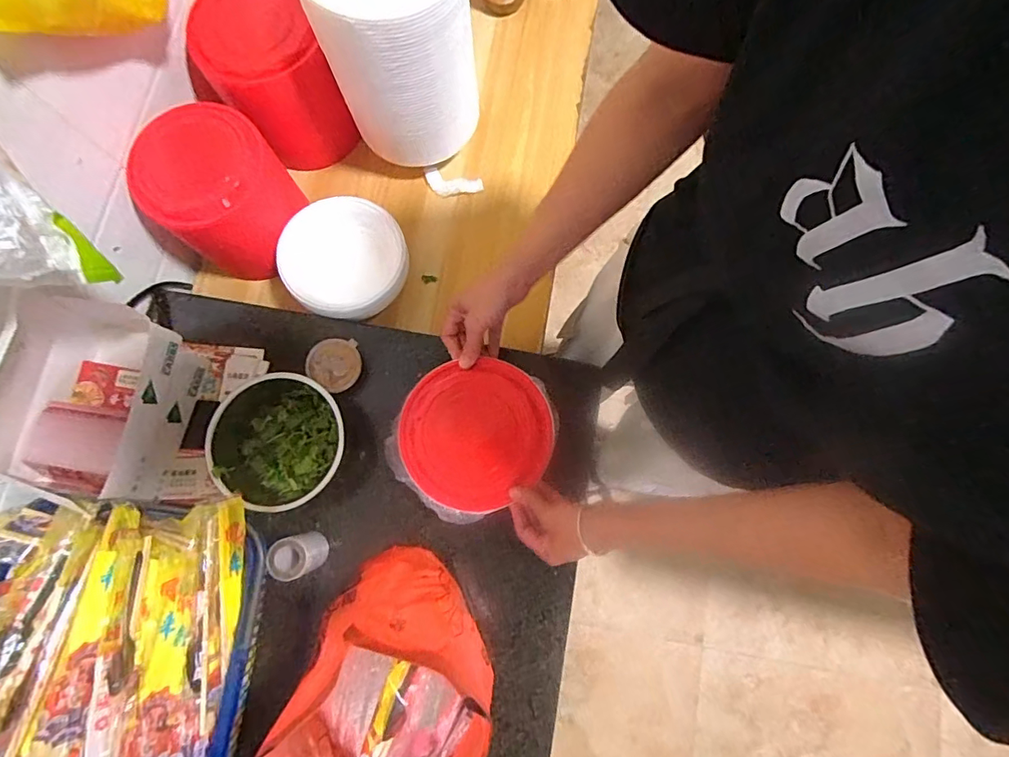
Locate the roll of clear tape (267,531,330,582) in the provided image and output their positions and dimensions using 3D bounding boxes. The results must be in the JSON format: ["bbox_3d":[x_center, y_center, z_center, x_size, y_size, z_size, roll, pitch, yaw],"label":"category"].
[{"bbox_3d":[-0.219,0.190,0.537,0.044,0.069,0.044,0,78,0],"label":"roll of clear tape"}]

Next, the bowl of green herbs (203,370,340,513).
[{"bbox_3d":[-0.252,0.076,0.553,0.132,0.070,0.138,0,78,0],"label":"bowl of green herbs"}]

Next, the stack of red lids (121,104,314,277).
[{"bbox_3d":[-0.340,-0.226,0.614,0.152,0.152,0.147,-34,80,-7],"label":"stack of red lids"}]

